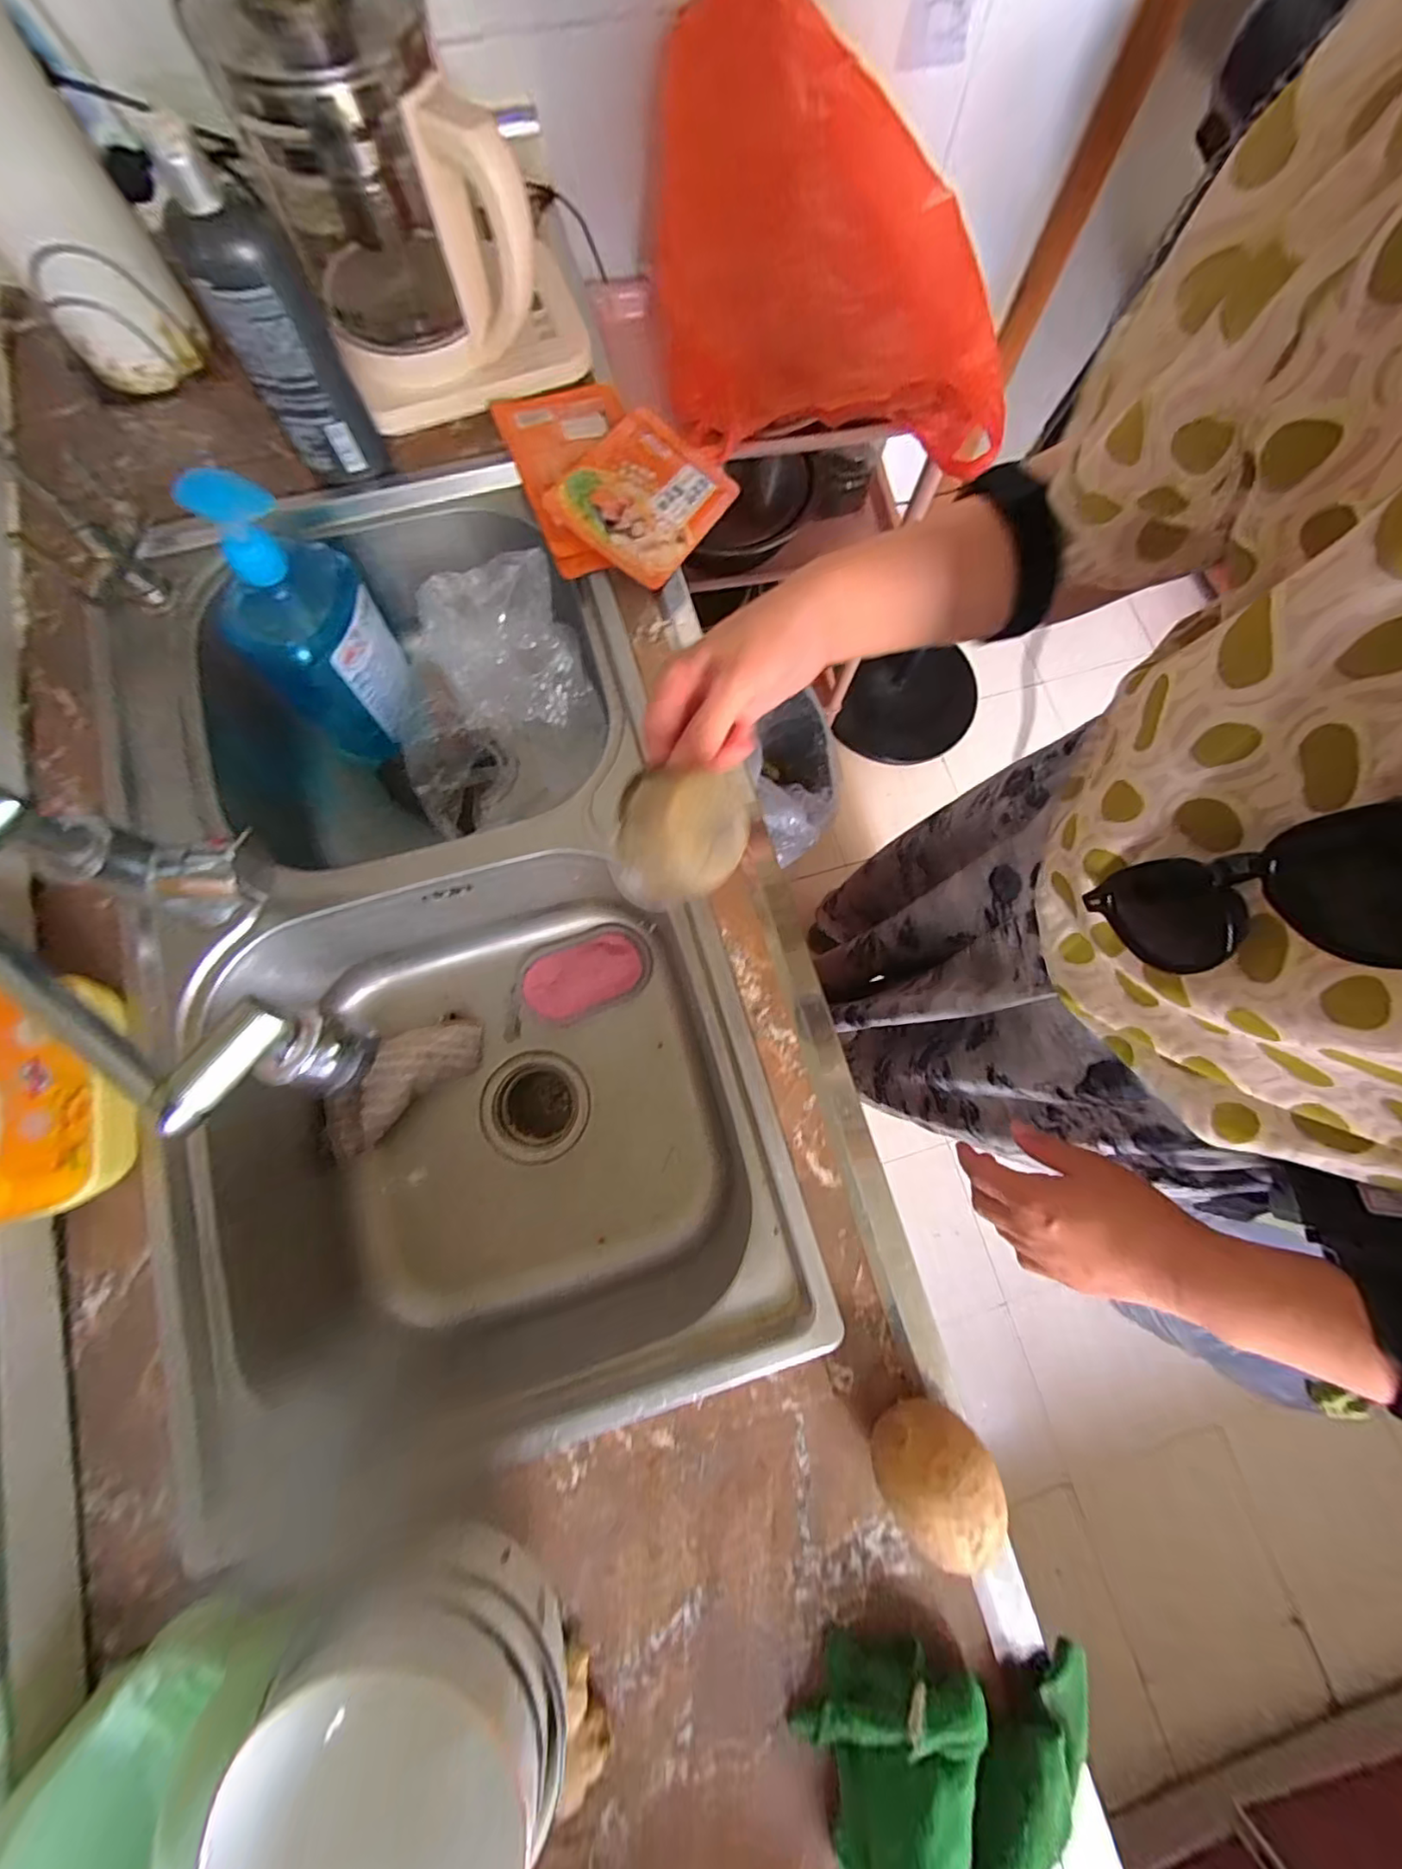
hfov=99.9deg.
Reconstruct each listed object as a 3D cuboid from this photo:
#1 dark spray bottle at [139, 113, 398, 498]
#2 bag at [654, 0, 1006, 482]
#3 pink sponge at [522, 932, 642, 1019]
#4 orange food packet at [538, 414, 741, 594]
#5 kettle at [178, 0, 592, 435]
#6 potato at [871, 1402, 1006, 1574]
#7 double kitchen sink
[{"bbox_3d":[-0.316,-0.448,0.445,0.071,0.200,0.056,-31,79,-8],"label":"dark spray bottle"},{"bbox_3d":[0.139,-0.713,0.625,0.373,0.100,0.358,-4,114,-8],"label":"bag"},{"bbox_3d":[-0.125,0.043,0.619,0.123,0.022,0.062,-22,80,-4],"label":"pink sponge"},{"bbox_3d":[-0.047,-0.406,0.542,0.124,0.012,0.178,37,70,-7],"label":"orange food packet"},{"bbox_3d":[-0.232,-0.599,0.463,0.210,0.207,0.204,-18,77,-6],"label":"kettle"},{"bbox_3d":[0.141,0.327,0.356,0.064,0.061,0.072,-22,78,-7],"label":"potato"},{"bbox_3d":[-0.204,-0.014,0.567,0.392,0.260,0.763,-15,77,-5],"label":"double kitchen sink"}]

